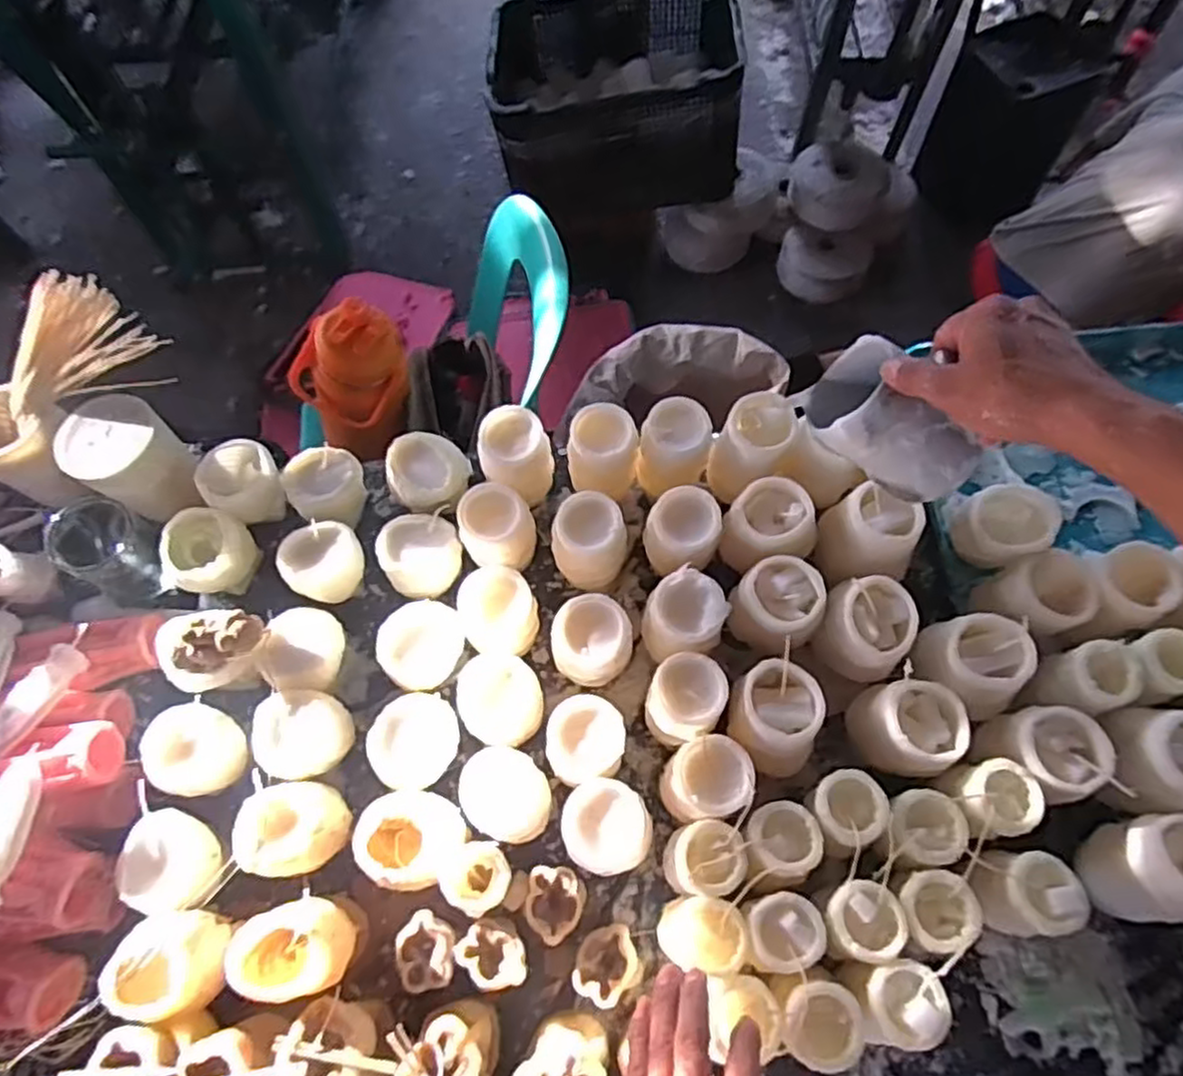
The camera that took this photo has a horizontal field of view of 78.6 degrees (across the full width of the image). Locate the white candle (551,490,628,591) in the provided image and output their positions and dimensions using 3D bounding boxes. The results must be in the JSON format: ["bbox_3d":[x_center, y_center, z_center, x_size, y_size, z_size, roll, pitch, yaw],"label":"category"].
[{"bbox_3d":[0.001,0.009,0.656,0.070,0.109,0.066,-4,67,0],"label":"white candle"}]

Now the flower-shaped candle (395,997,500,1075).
[{"bbox_3d":[-0.096,0.379,0.517,0.063,0.080,0.074,33,72,14],"label":"flower-shaped candle"}]

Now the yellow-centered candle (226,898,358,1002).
[{"bbox_3d":[-0.215,0.298,0.529,0.077,0.065,0.059,-4,67,0],"label":"yellow-centered candle"}]

